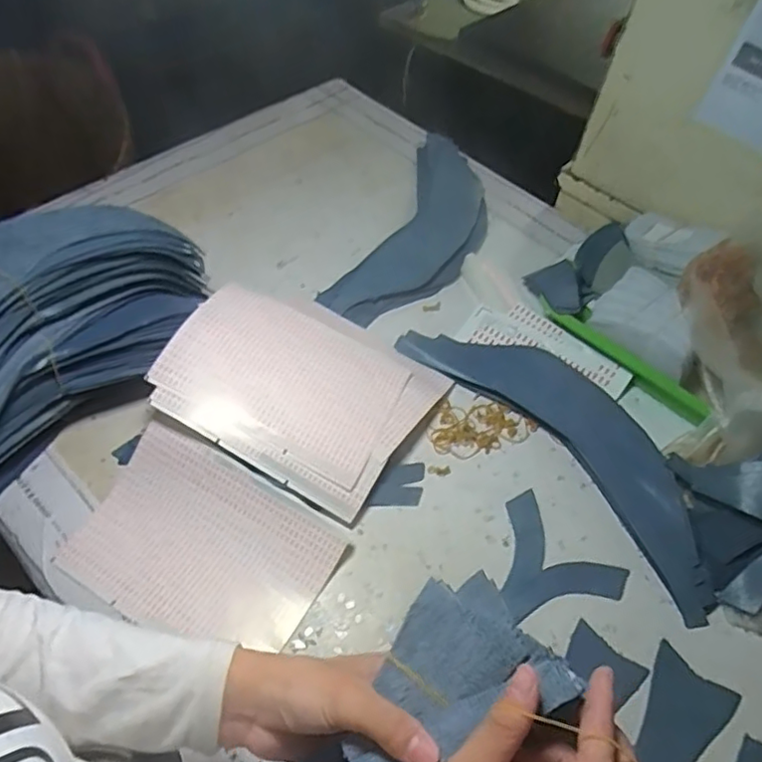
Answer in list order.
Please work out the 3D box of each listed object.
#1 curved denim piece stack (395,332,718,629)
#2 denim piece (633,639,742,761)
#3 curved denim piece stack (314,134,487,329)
[{"bbox_3d":[0.184,0.048,0.600,0.114,0.021,0.364,-33,63,-26],"label":"curved denim piece stack"},{"bbox_3d":[0.206,0.278,0.454,0.060,0.004,0.155,37,58,20],"label":"denim piece"},{"bbox_3d":[0.058,-0.193,0.761,0.129,0.010,0.342,21,54,10],"label":"curved denim piece stack"}]

